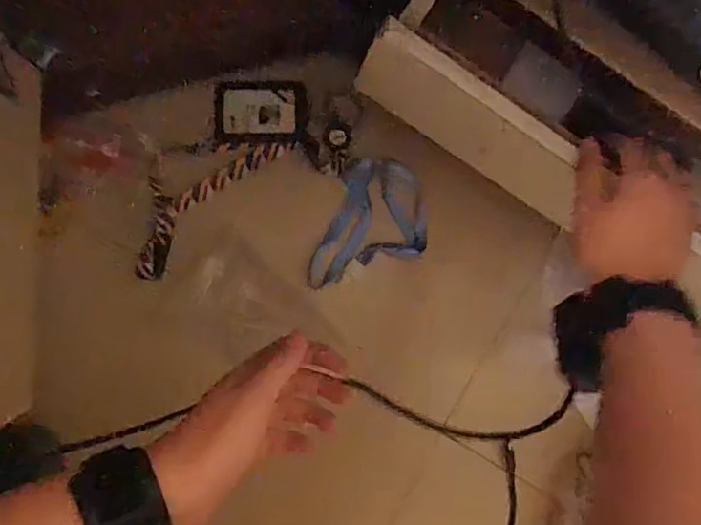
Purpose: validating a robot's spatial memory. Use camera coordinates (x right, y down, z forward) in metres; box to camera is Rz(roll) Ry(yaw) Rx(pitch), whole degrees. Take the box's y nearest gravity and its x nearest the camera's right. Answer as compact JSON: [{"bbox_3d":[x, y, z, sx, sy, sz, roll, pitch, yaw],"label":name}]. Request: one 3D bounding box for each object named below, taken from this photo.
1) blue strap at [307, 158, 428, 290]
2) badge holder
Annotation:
[{"bbox_3d":[0.013,-0.052,0.651,0.146,0.022,0.124,-16,93,-8],"label":"blue strap"},{"bbox_3d":[-0.100,-0.169,0.635,0.101,0.012,0.066,-1,91,-8],"label":"badge holder"}]

